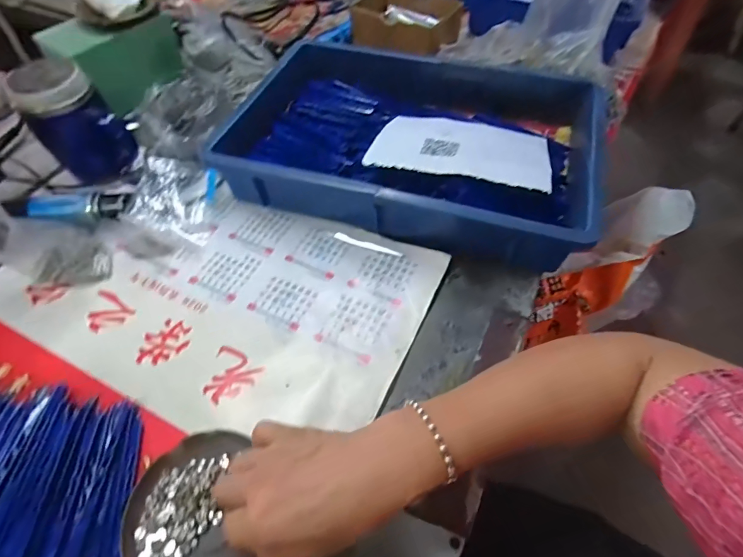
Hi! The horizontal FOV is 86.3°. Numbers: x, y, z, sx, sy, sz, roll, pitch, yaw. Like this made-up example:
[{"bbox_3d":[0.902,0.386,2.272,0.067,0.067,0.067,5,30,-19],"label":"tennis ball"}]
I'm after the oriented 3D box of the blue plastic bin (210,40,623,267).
[{"bbox_3d":[0.060,-0.188,0.512,0.411,0.082,0.316,17,57,13],"label":"blue plastic bin"}]

